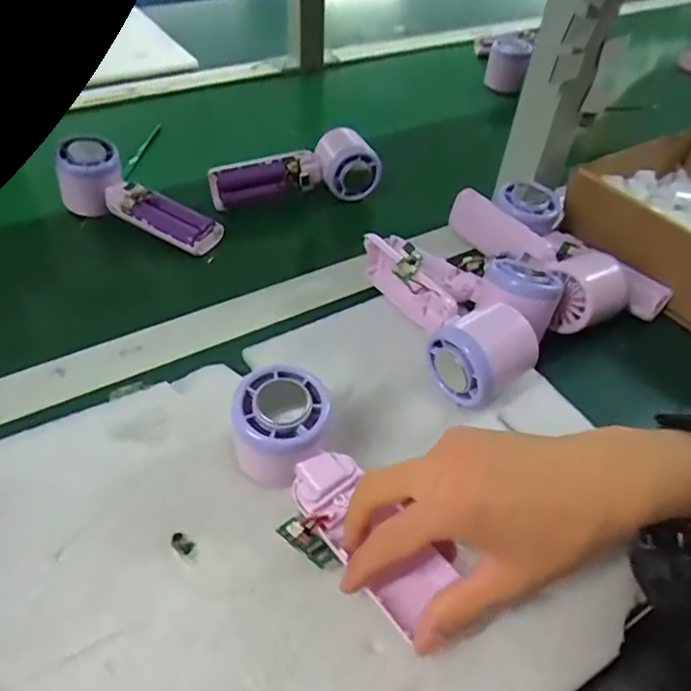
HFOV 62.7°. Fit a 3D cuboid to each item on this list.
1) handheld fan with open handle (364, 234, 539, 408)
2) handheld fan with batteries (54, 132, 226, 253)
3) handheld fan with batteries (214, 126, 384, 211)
[{"bbox_3d":[0.071,-0.027,0.422,0.068,0.054,0.165,-16,50,-18],"label":"handheld fan with open handle"},{"bbox_3d":[-0.189,-0.132,0.521,0.155,0.072,0.047,20,49,14],"label":"handheld fan with batteries"},{"bbox_3d":[-0.053,-0.181,0.574,0.161,0.053,0.066,-5,47,-9],"label":"handheld fan with batteries"}]

